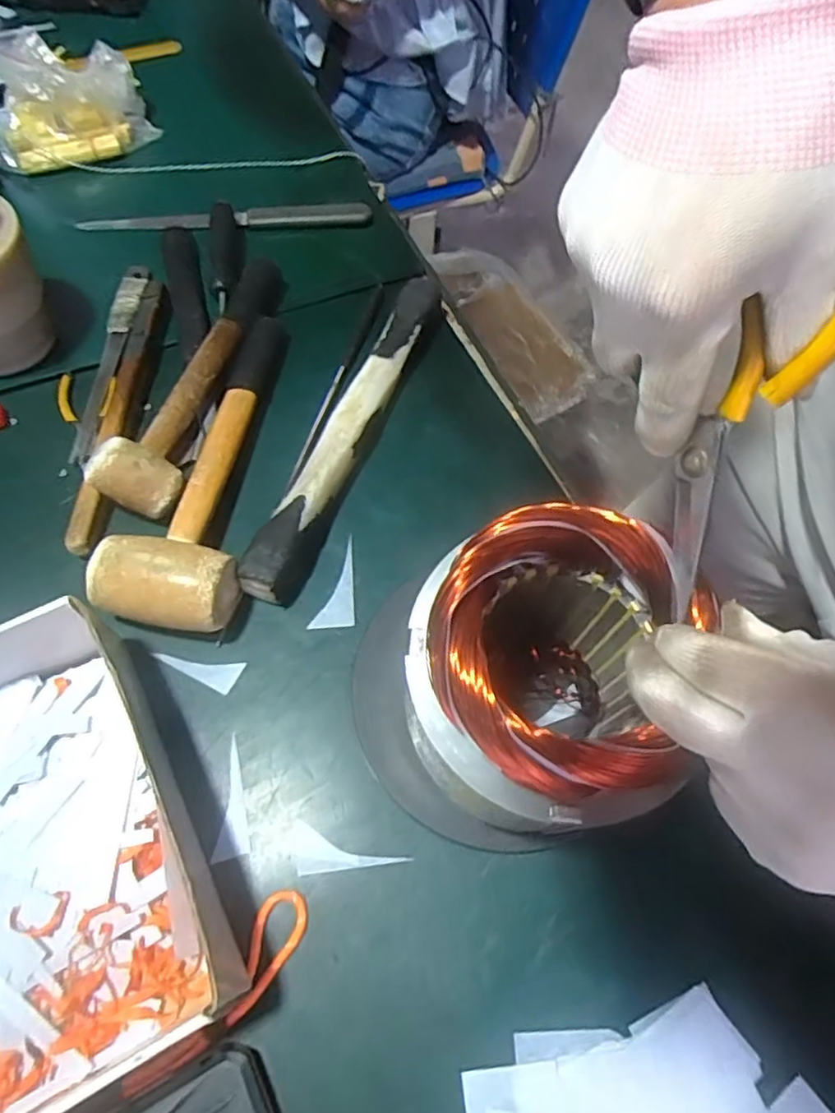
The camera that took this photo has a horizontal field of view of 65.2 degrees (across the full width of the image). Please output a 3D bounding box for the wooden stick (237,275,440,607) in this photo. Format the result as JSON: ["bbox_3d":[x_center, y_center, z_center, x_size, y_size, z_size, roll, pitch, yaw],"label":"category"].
[{"bbox_3d":[-0.051,-0.109,0.529,0.035,0.037,0.323,20,65,7],"label":"wooden stick"}]

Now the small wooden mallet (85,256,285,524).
[{"bbox_3d":[-0.177,-0.146,0.532,0.062,0.051,0.273,16,64,5],"label":"small wooden mallet"}]

